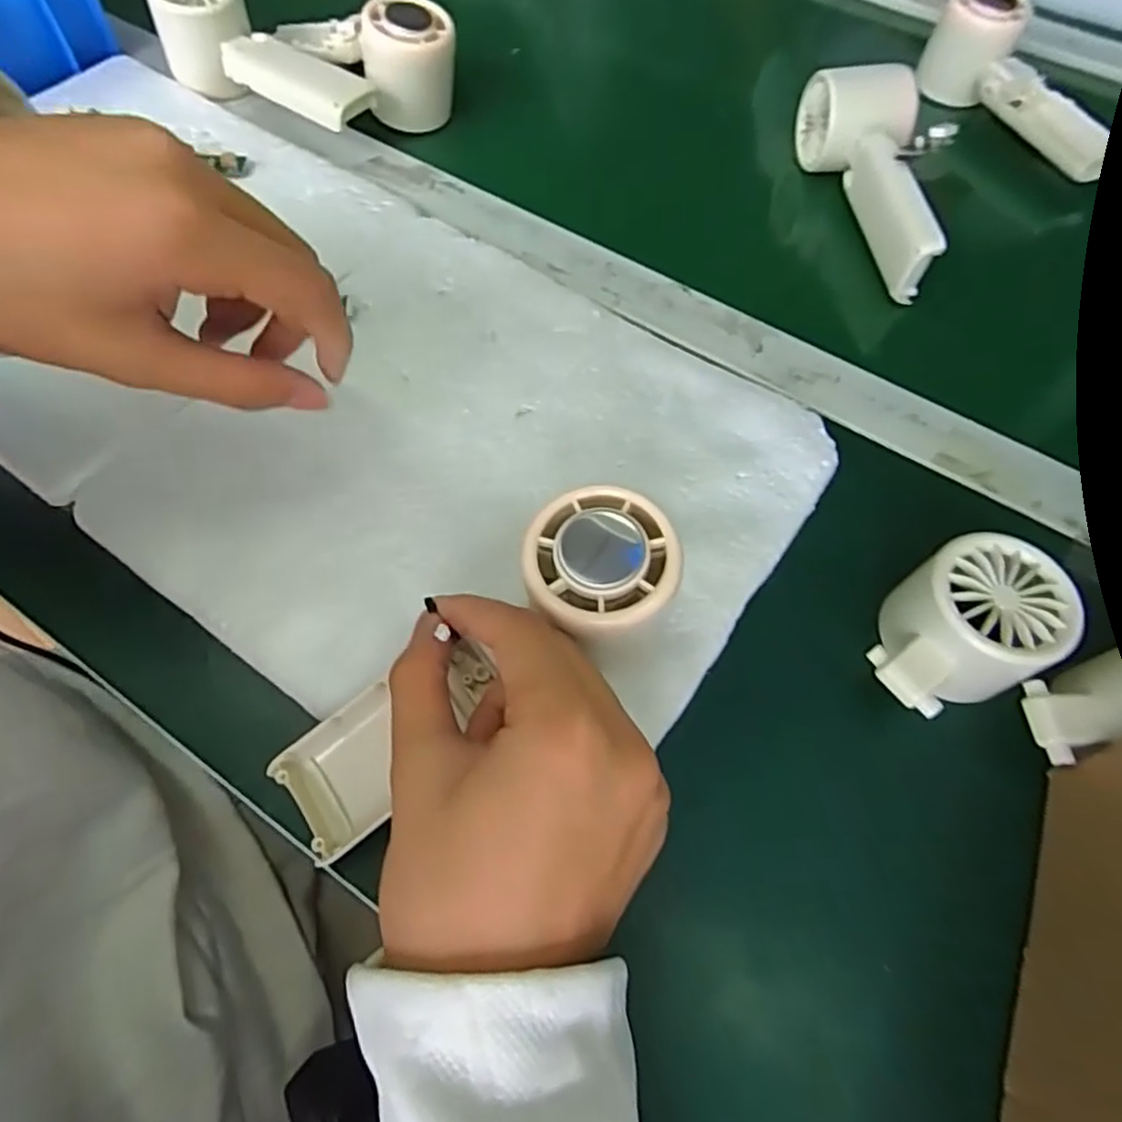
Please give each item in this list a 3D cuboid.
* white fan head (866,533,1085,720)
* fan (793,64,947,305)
[{"bbox_3d":[0.155,0.026,0.265,0.070,0.043,0.052,-18,64,-11],"label":"white fan head"},{"bbox_3d":[0.181,-0.228,0.398,0.053,0.052,0.150,1,62,-2],"label":"fan"}]

